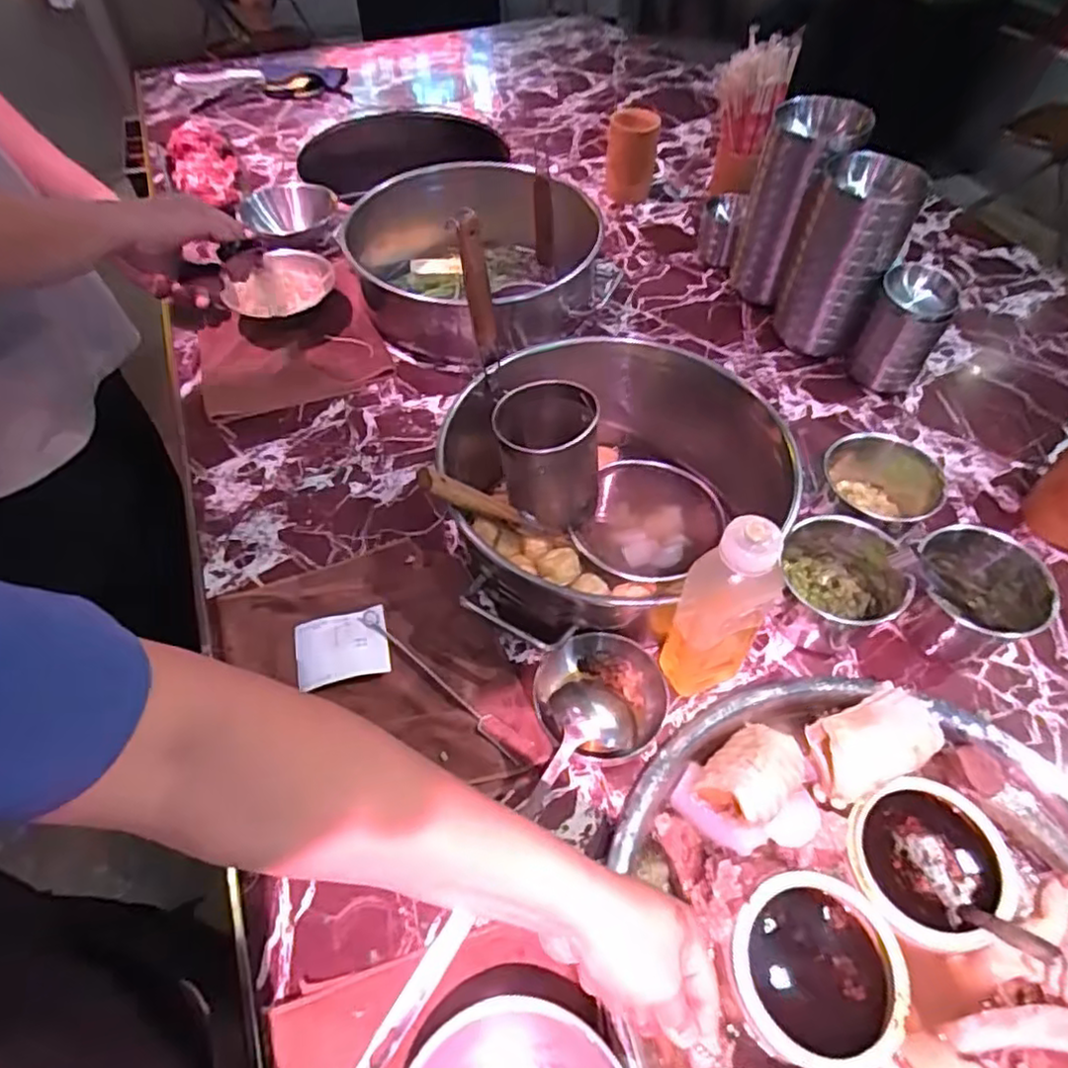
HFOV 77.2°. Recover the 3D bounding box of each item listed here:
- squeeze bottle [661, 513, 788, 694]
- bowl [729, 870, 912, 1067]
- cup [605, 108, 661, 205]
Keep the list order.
[{"bbox_3d":[0.152,0.068,0.549,0.066,0.215,0.052,27,57,18],"label":"squeeze bottle"},{"bbox_3d":[0.209,0.328,0.503,0.116,0.051,0.120,0,53,0],"label":"bowl"},{"bbox_3d":[0.162,-0.628,1.122,0.079,0.124,0.081,0,53,0],"label":"cup"}]

